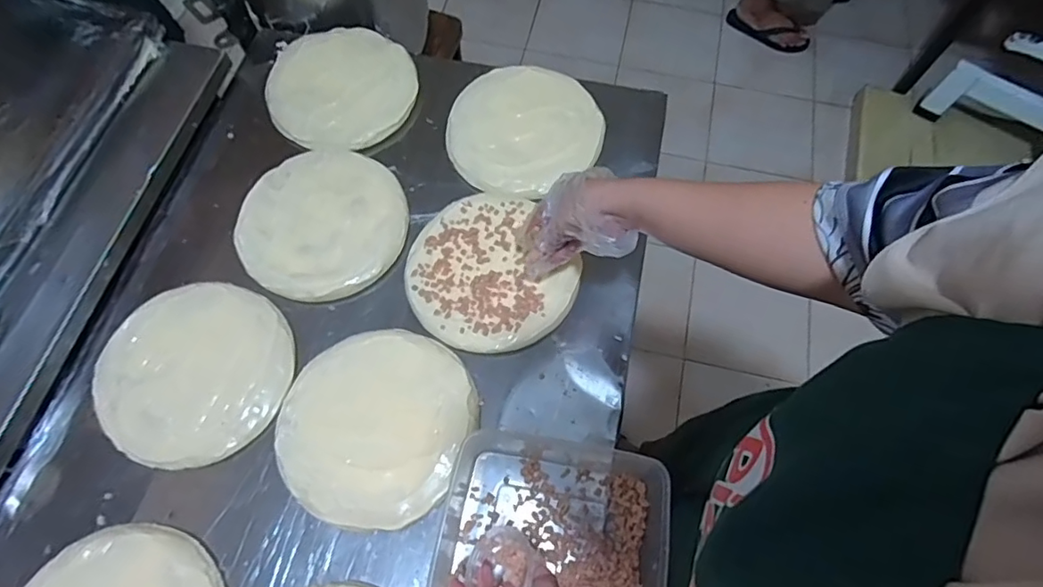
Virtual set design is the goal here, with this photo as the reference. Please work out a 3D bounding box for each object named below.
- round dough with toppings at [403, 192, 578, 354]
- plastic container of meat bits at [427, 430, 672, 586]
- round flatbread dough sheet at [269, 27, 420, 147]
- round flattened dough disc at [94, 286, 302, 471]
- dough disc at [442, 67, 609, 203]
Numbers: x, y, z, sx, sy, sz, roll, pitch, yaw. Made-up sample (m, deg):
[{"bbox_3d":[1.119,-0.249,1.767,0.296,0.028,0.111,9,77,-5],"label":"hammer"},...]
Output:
[{"bbox_3d":[-0.040,-0.024,0.633,0.179,0.022,0.190,1,68,-2],"label":"round dough with toppings"},{"bbox_3d":[0.023,0.236,0.507,0.206,0.073,0.203,7,68,0],"label":"plastic container of meat bits"},{"bbox_3d":[-0.240,-0.278,0.732,0.187,0.019,0.184,1,68,-2],"label":"round flatbread dough sheet"},{"bbox_3d":[-0.354,0.082,0.592,0.192,0.017,0.192,1,68,-2],"label":"round flattened dough disc"},{"bbox_3d":[0.000,-0.216,0.710,0.195,0.026,0.177,-36,74,-15],"label":"dough disc"}]

